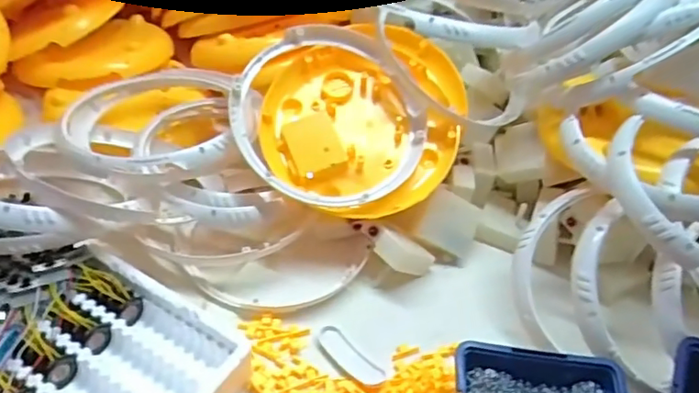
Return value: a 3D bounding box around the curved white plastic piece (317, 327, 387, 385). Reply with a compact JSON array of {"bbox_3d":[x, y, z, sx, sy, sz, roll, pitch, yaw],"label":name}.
[{"bbox_3d":[0.001,0.128,0.468,0.026,0.012,0.066,-27,52,-33],"label":"curved white plastic piece"}]

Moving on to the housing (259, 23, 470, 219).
[{"bbox_3d":[0.018,-0.076,0.563,0.212,0.052,0.199,-15,67,-11],"label":"housing"}]

